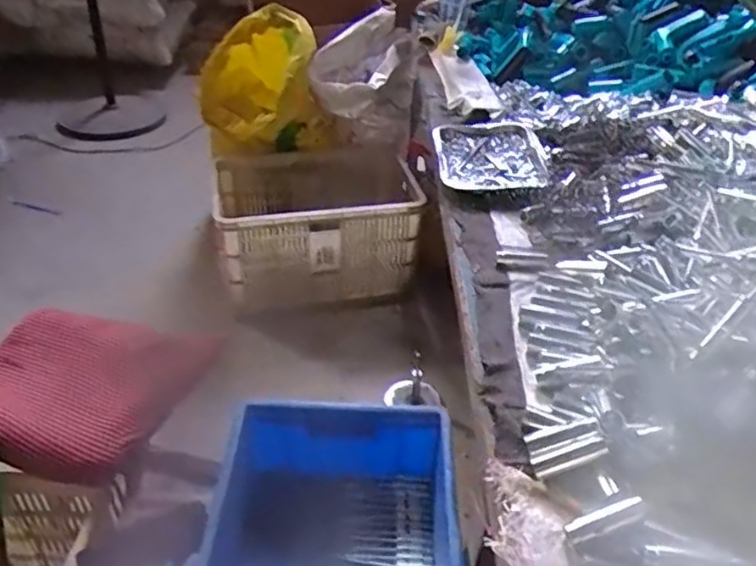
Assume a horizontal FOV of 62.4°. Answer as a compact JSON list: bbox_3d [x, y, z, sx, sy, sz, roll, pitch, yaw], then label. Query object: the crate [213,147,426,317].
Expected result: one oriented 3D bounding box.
[{"bbox_3d":[-0.162,-0.165,1.751,0.536,0.303,0.415,-5,37,-9],"label":"crate"}]

